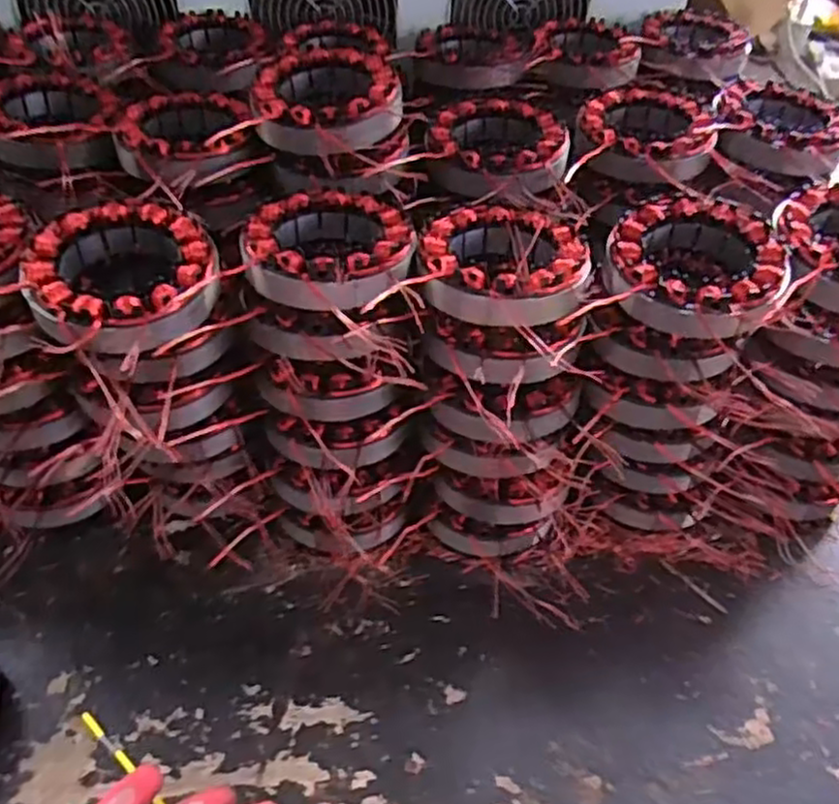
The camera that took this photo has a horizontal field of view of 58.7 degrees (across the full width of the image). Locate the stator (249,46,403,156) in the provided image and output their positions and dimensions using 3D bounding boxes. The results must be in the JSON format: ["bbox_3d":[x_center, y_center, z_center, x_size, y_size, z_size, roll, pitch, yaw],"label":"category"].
[{"bbox_3d":[-0.056,-0.176,0.443,0.084,0.036,0.094,-8,48,-12],"label":"stator"}]

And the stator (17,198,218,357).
[{"bbox_3d":[-0.141,-0.061,0.362,0.085,0.030,0.084,-9,48,-13],"label":"stator"}]

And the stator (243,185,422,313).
[{"bbox_3d":[-0.045,-0.080,0.383,0.084,0.025,0.086,3,47,-3],"label":"stator"}]

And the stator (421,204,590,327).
[{"bbox_3d":[0.043,-0.072,0.381,0.085,0.024,0.087,3,47,-3],"label":"stator"}]

